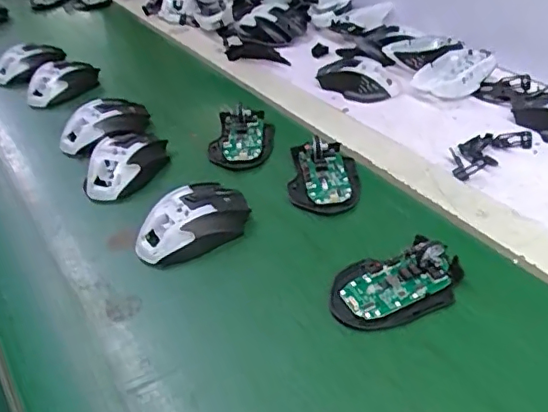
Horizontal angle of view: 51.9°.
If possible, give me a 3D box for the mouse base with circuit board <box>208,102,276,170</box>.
[{"bbox_3d":[-0.040,-0.086,0.673,0.072,0.030,0.105,1,40,8],"label":"mouse base with circuit board"}]

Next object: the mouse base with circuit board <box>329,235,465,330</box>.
[{"bbox_3d":[0.103,0.061,0.474,0.115,0.026,0.069,-15,40,-11],"label":"mouse base with circuit board"}]

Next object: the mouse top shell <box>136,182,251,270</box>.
[{"bbox_3d":[-0.079,0.013,0.548,0.114,0.036,0.065,-26,44,-22],"label":"mouse top shell"}]

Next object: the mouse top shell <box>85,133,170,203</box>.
[{"bbox_3d":[-0.167,-0.049,0.637,0.068,0.040,0.099,23,47,30],"label":"mouse top shell"}]

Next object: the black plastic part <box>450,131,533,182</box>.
[{"bbox_3d":[0.232,-0.061,0.618,0.107,0.011,0.042,-25,43,-21],"label":"black plastic part"}]

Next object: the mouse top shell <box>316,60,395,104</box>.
[{"bbox_3d":[0.111,-0.172,0.752,0.110,0.032,0.070,8,42,16],"label":"mouse top shell"}]

